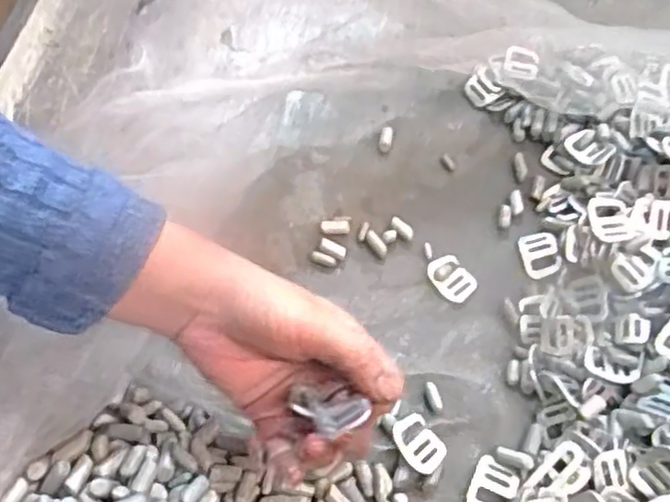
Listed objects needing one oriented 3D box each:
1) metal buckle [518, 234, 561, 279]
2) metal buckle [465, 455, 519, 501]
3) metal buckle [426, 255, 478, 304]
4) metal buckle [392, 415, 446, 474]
[{"bbox_3d":[0.147,0.003,0.488,0.026,0.007,0.035,-2,63,-4],"label":"metal buckle"},{"bbox_3d":[0.092,0.140,0.403,0.026,0.004,0.031,26,65,10],"label":"metal buckle"},{"bbox_3d":[0.081,0.019,0.473,0.025,0.006,0.033,-35,70,-18],"label":"metal buckle"},{"bbox_3d":[0.050,0.114,0.406,0.024,0.004,0.035,-36,85,-35],"label":"metal buckle"}]

